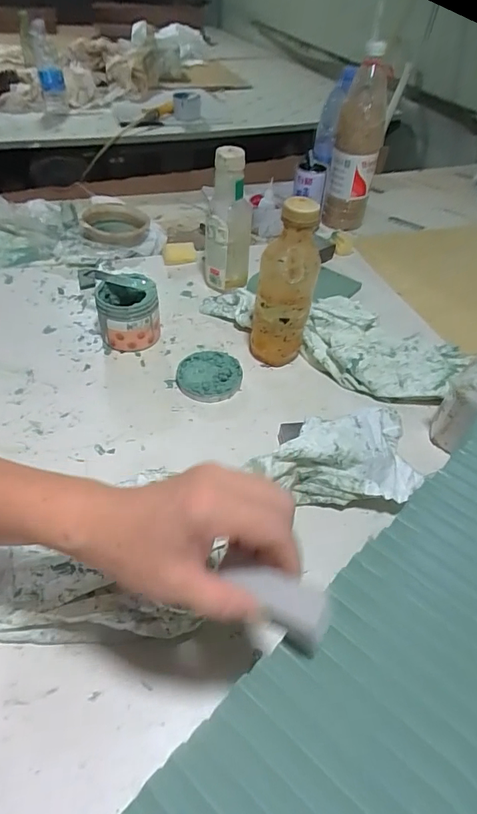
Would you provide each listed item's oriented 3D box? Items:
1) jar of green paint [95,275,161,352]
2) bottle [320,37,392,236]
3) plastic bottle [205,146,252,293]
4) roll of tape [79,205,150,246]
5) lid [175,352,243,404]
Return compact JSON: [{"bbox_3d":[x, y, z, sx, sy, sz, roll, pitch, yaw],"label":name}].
[{"bbox_3d":[-0.149,-0.126,0.624,0.083,0.078,0.072,-3,47,-8],"label":"jar of green paint"},{"bbox_3d":[0.223,-0.482,0.856,0.088,0.277,0.096,15,47,9],"label":"bottle"},{"bbox_3d":[-0.018,-0.266,0.676,0.064,0.206,0.055,0,46,-5],"label":"plastic bottle"},{"bbox_3d":[-0.222,-0.335,0.843,0.124,0.026,0.126,3,46,-3],"label":"roll of tape"},{"bbox_3d":[-0.038,-0.039,0.593,0.081,0.018,0.079,3,46,-3],"label":"lid"}]

